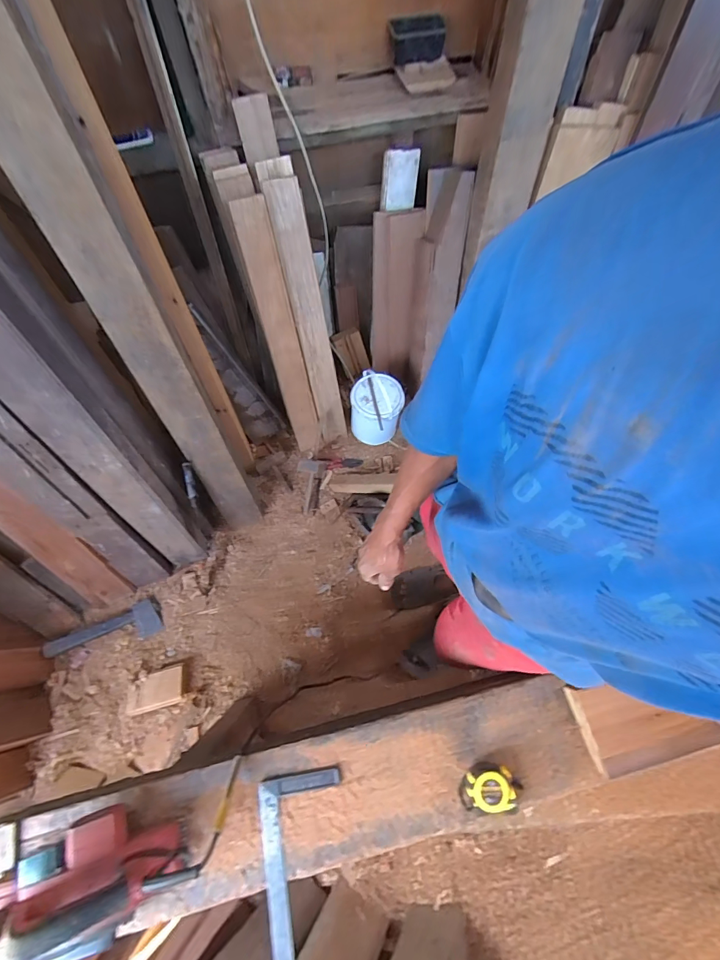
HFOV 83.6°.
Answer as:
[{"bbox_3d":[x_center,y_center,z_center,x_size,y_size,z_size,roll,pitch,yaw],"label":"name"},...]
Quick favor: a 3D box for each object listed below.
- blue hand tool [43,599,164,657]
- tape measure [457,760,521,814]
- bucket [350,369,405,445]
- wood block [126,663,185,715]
[{"bbox_3d":[-0.810,0.485,1.273,0.328,0.041,0.111,-22,70,-8],"label":"blue hand tool"},{"bbox_3d":[0.208,0.492,0.637,0.096,0.037,0.068,-10,69,-4],"label":"tape measure"},{"bbox_3d":[0.060,-0.252,1.478,0.178,0.205,0.194,0,69,0],"label":"bucket"},{"bbox_3d":[-0.611,0.631,1.209,0.172,0.030,0.106,-16,57,-9],"label":"wood block"}]

